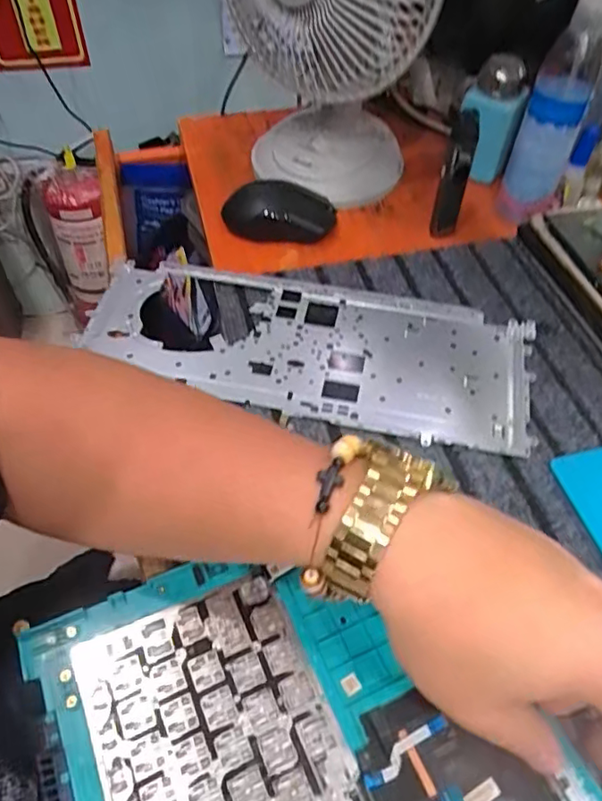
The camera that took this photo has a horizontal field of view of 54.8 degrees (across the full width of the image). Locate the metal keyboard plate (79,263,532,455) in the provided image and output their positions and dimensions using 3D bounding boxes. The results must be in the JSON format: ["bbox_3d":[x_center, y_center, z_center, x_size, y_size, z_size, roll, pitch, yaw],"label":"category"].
[{"bbox_3d":[0.002,-0.040,0.444,0.337,0.011,0.132,9,52,5],"label":"metal keyboard plate"}]

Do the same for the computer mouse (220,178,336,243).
[{"bbox_3d":[-0.020,-0.172,0.531,0.102,0.041,0.052,2,52,0],"label":"computer mouse"}]

